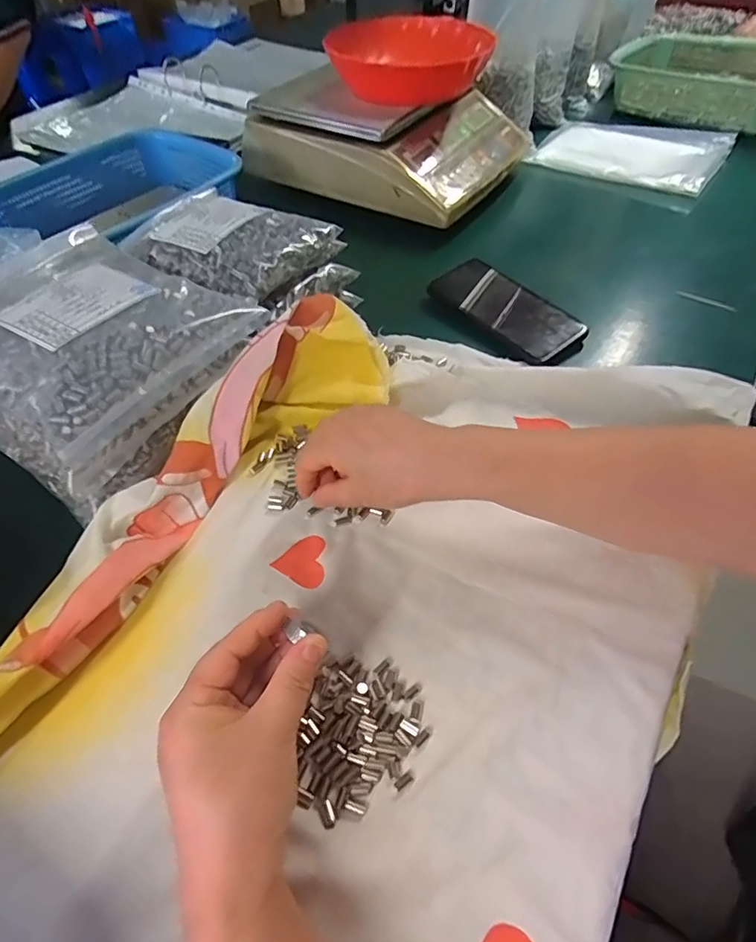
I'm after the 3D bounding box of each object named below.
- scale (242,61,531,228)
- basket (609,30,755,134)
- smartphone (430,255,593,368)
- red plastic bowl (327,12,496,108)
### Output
[{"bbox_3d":[0.019,-0.476,0.741,0.325,0.098,0.275,25,57,19],"label":"scale"},{"bbox_3d":[0.552,-0.658,0.875,0.295,0.067,0.265,35,60,25],"label":"basket"},{"bbox_3d":[0.129,-0.168,0.543,0.075,0.016,0.161,-37,60,-24],"label":"smartphone"},{"bbox_3d":[0.048,-0.521,0.670,0.181,0.053,0.166,-1,52,1],"label":"red plastic bowl"}]

